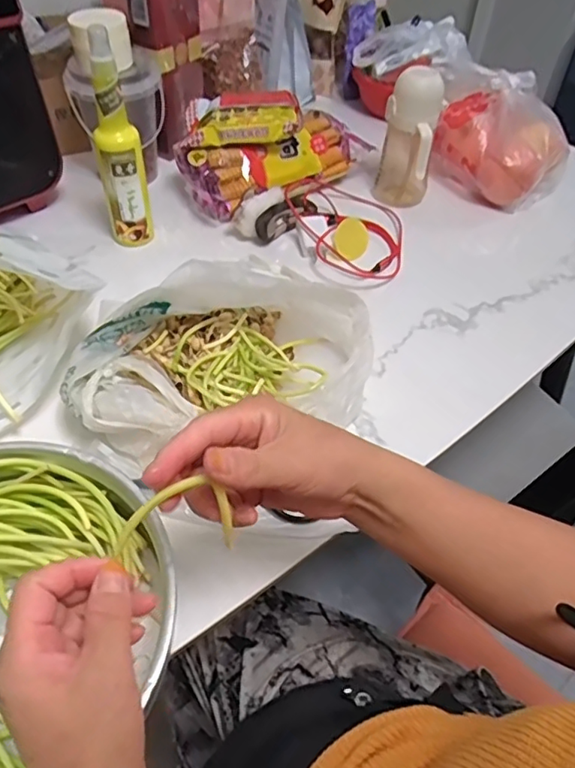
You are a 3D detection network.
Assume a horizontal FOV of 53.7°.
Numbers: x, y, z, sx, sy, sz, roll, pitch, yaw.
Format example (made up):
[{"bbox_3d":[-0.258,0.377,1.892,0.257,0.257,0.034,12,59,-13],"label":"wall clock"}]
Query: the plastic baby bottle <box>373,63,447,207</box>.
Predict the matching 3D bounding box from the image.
[{"bbox_3d":[0.163,-0.328,0.768,0.074,0.172,0.071,11,49,7],"label":"plastic baby bottle"}]

